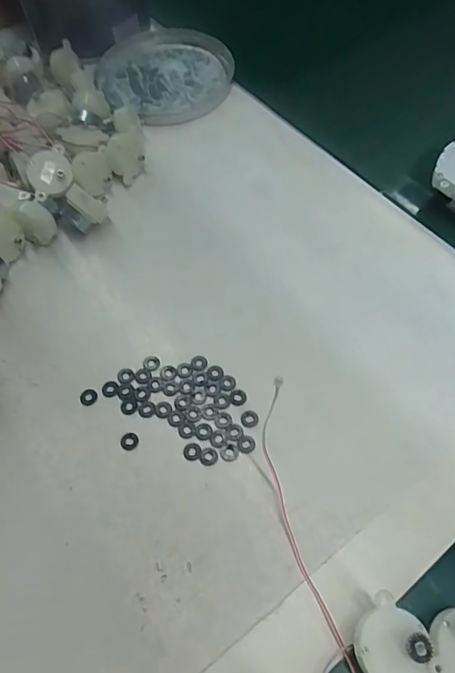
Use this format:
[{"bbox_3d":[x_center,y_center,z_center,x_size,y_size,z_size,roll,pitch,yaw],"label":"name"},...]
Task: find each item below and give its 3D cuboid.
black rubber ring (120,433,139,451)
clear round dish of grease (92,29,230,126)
[{"bbox_3d":[-0.059,0.062,0.281,0.011,0.004,0.010,-1,59,2],"label":"black rubber ring"},{"bbox_3d":[-0.060,-0.256,0.451,0.129,0.020,0.146,-6,59,-1],"label":"clear round dish of grease"}]

